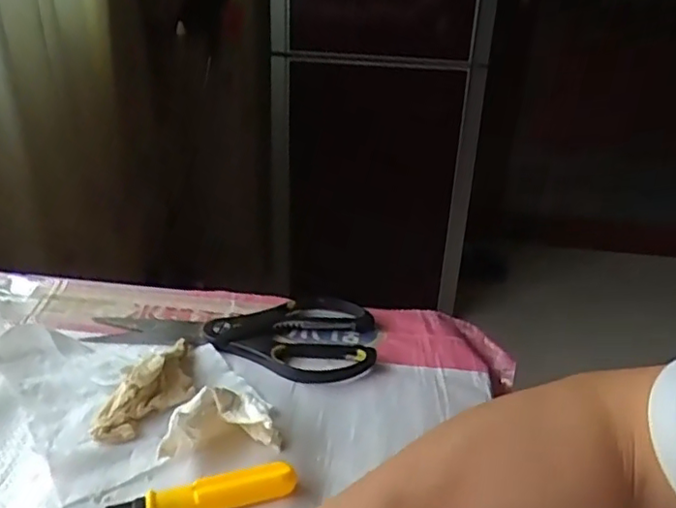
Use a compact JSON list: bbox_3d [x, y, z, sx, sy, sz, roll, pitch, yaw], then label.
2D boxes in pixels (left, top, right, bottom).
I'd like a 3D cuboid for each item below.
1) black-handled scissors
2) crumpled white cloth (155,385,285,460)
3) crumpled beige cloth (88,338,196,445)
[{"bbox_3d":[-0.076,0.055,0.492,0.215,0.011,0.110,8,27,9],"label":"black-handled scissors"},{"bbox_3d":[-0.072,0.103,0.376,0.070,0.037,0.037,-2,27,-10],"label":"crumpled white cloth"},{"bbox_3d":[-0.119,0.086,0.406,0.037,0.027,0.099,13,28,19],"label":"crumpled beige cloth"}]

